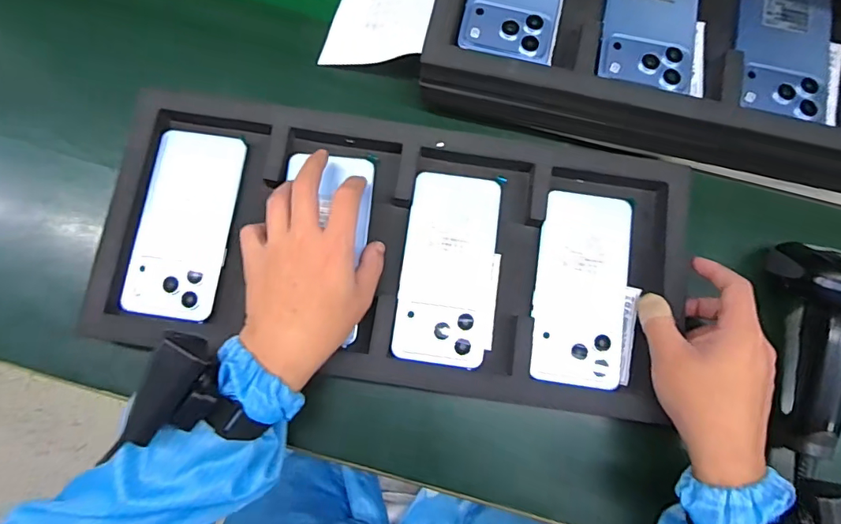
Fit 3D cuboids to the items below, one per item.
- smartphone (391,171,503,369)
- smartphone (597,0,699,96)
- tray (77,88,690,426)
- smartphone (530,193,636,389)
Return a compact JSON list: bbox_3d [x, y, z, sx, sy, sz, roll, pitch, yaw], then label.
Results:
[{"bbox_3d":[0.024,0.004,0.413,0.076,0.004,0.159,7,78,1],"label":"smartphone"},{"bbox_3d":[0.190,-0.209,0.401,0.073,0.012,0.139,11,78,2],"label":"smartphone"},{"bbox_3d":[-0.018,-0.013,0.410,0.460,0.030,0.222,10,78,-1],"label":"tray"},{"bbox_3d":[0.136,0.020,0.416,0.077,0.009,0.163,11,78,2],"label":"smartphone"}]

